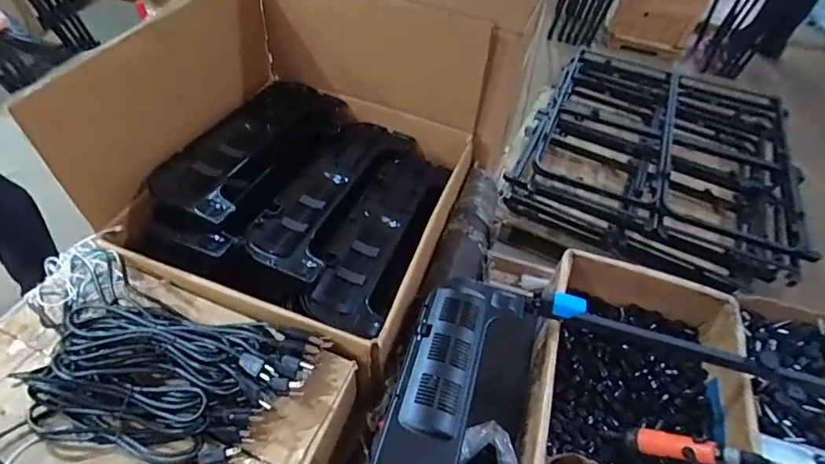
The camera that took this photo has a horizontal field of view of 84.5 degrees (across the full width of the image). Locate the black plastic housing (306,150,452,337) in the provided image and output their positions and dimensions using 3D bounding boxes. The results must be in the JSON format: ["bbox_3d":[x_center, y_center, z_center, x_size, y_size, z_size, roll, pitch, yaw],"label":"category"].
[{"bbox_3d":[-0.056,-0.001,0.952,0.162,0.046,0.490,17,52,10],"label":"black plastic housing"}]

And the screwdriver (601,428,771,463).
[{"bbox_3d":[0.440,0.355,0.755,0.232,0.035,0.035,-11,37,43],"label":"screwdriver"}]

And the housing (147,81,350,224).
[{"bbox_3d":[-0.329,-0.191,0.964,0.197,0.084,0.479,22,53,14],"label":"housing"}]

